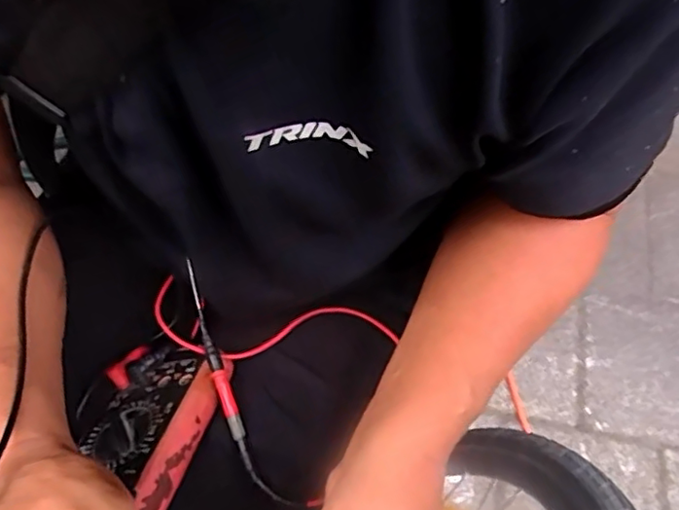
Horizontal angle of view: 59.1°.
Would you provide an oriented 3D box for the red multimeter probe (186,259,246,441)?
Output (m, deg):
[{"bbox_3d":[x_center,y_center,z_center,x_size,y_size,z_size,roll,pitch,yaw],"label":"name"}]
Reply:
[{"bbox_3d":[-0.089,0.065,0.413,0.010,0.015,0.124,-17,68,-14],"label":"red multimeter probe"}]

